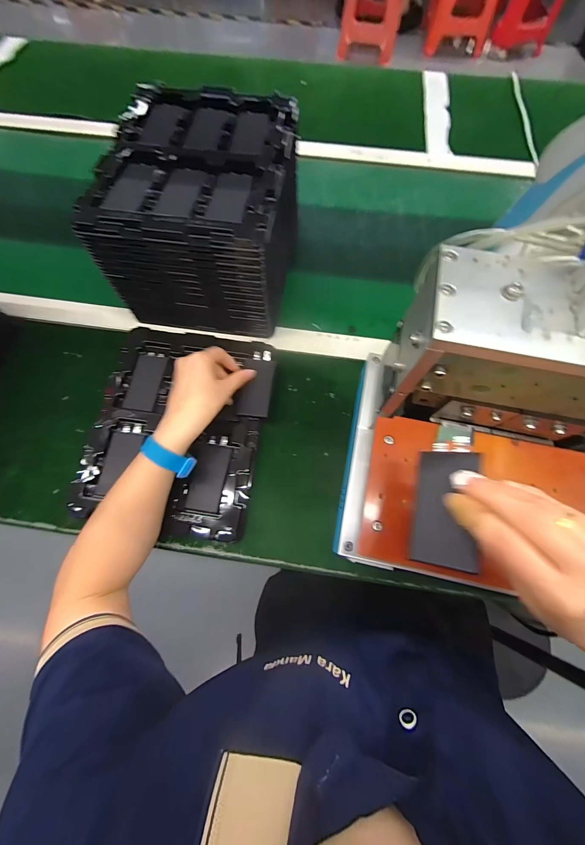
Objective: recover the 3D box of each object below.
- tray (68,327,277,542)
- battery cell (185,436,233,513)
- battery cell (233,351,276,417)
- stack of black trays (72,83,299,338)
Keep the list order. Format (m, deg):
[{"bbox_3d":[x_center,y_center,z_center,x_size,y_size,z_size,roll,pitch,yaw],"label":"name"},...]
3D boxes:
[{"bbox_3d":[-0.151,0.002,0.417,0.222,0.023,0.275,10,72,3],"label":"tray"},{"bbox_3d":[-0.109,0.065,0.400,0.050,0.008,0.095,6,71,2],"label":"battery cell"},{"bbox_3d":[-0.050,-0.054,0.430,0.046,0.006,0.093,11,79,3],"label":"battery cell"},{"bbox_3d":[-0.116,-0.291,0.436,0.209,0.152,0.262,7,72,2],"label":"stack of black trays"}]

